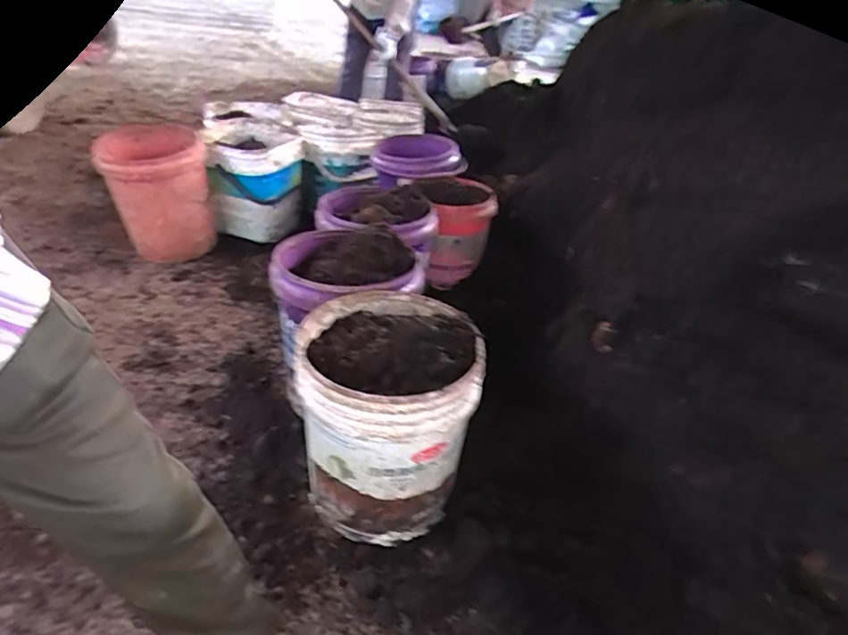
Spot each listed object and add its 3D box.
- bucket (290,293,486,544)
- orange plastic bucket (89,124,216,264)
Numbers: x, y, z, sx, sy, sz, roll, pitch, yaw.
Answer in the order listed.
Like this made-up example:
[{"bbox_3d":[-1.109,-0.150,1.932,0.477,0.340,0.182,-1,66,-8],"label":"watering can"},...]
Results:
[{"bbox_3d":[-0.068,0.174,0.943,0.286,0.362,0.280,5,33,-3],"label":"bucket"},{"bbox_3d":[-0.802,-0.359,1.615,0.287,0.364,0.232,-13,38,-27],"label":"orange plastic bucket"}]

